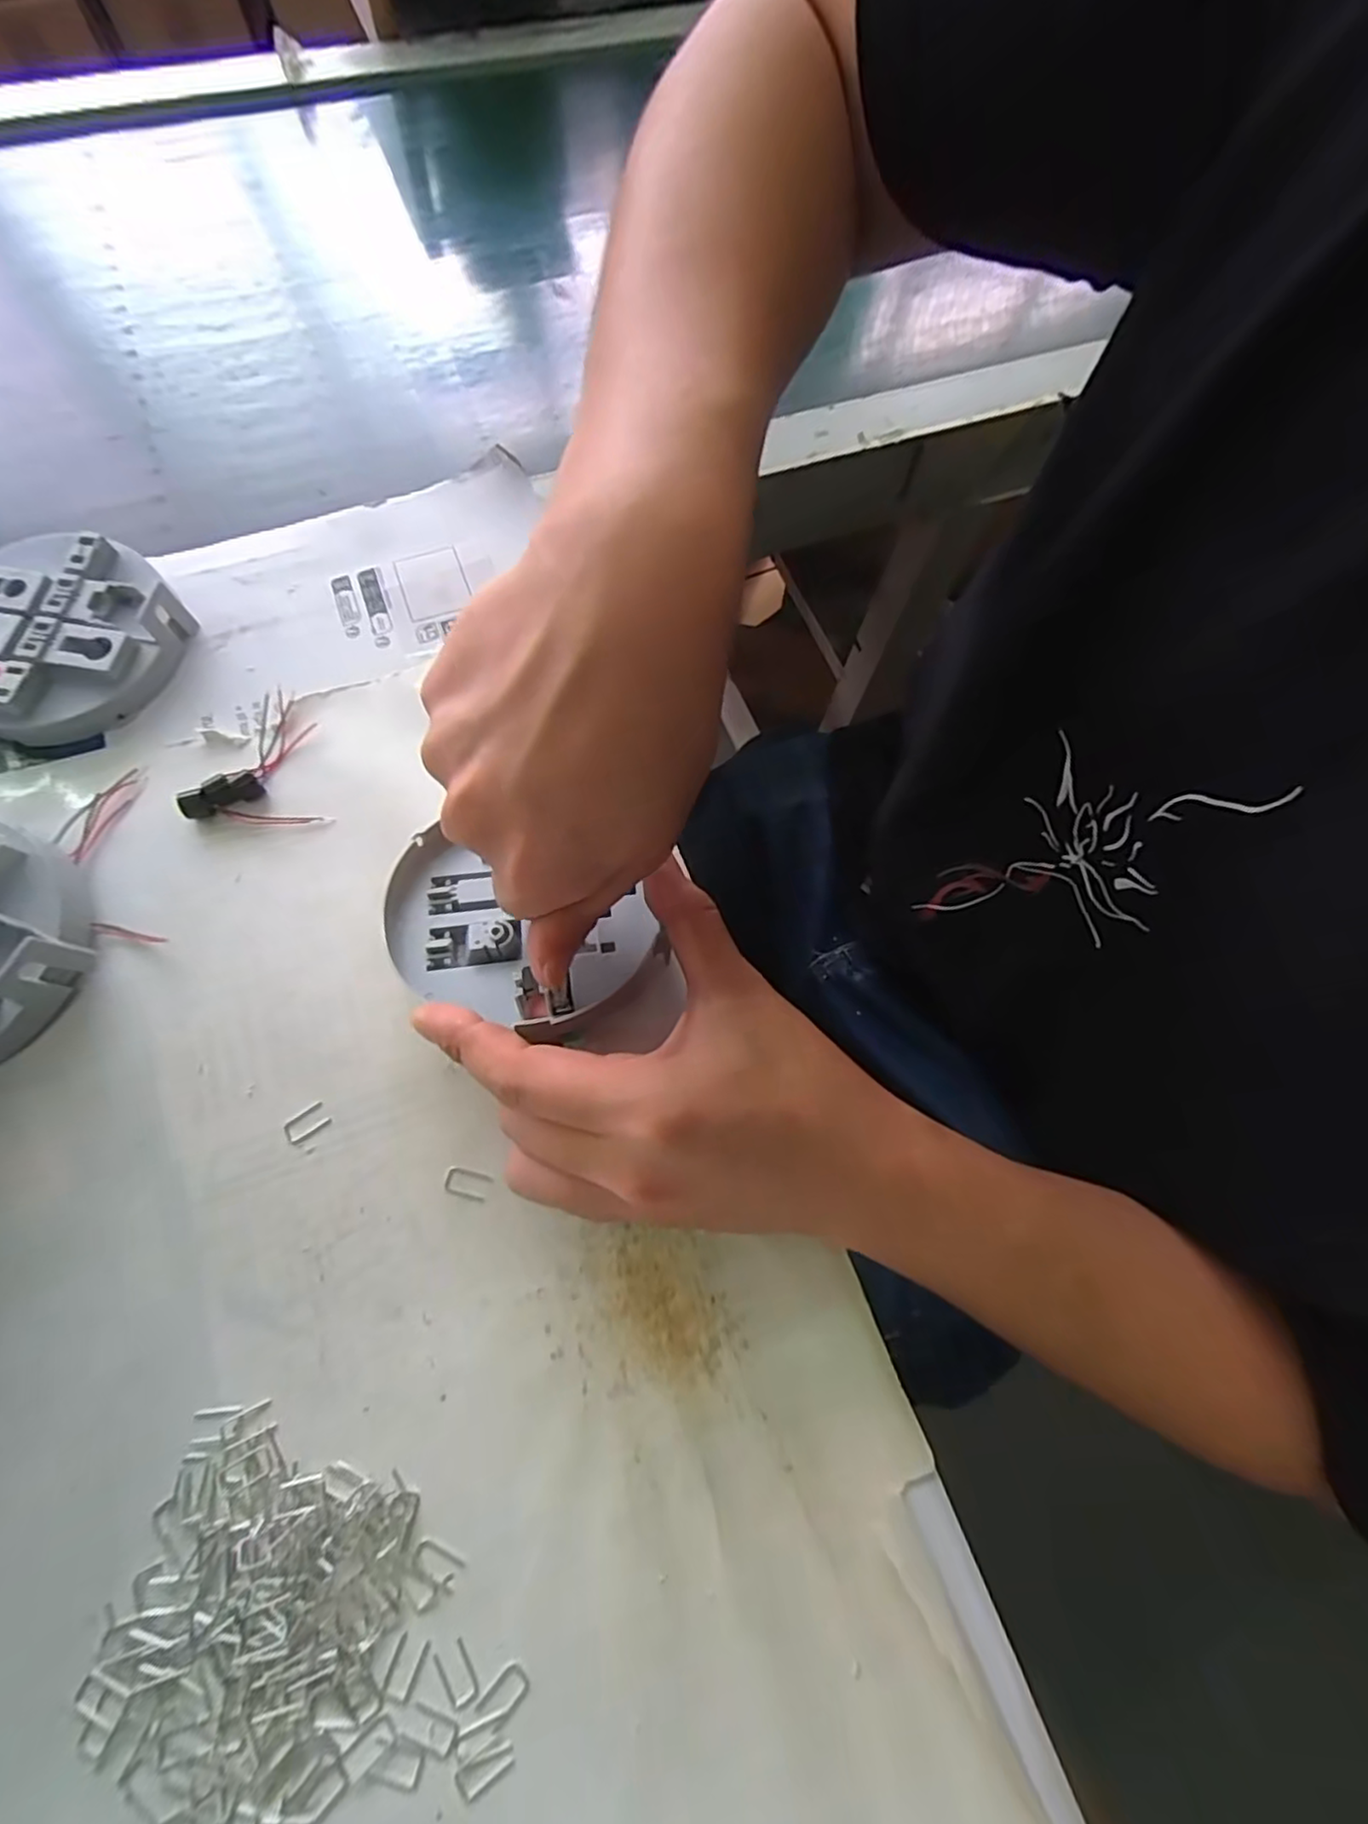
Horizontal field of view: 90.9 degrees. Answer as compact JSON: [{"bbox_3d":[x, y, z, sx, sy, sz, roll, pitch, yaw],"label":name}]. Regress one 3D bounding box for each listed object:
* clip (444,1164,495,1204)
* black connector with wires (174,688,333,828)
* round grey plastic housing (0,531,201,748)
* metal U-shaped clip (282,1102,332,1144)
[{"bbox_3d":[-0.081,0.101,0.251,0.017,0.004,0.010,13,71,2],"label":"clip"},{"bbox_3d":[-0.190,-0.066,0.294,0.054,0.010,0.068,-15,72,-7],"label":"black connector with wires"},{"bbox_3d":[-0.282,-0.122,0.301,0.091,0.025,0.102,44,75,12],"label":"round grey plastic housing"},{"bbox_3d":[-0.143,0.080,0.256,0.016,0.004,0.010,-33,80,-13],"label":"metal U-shaped clip"}]

